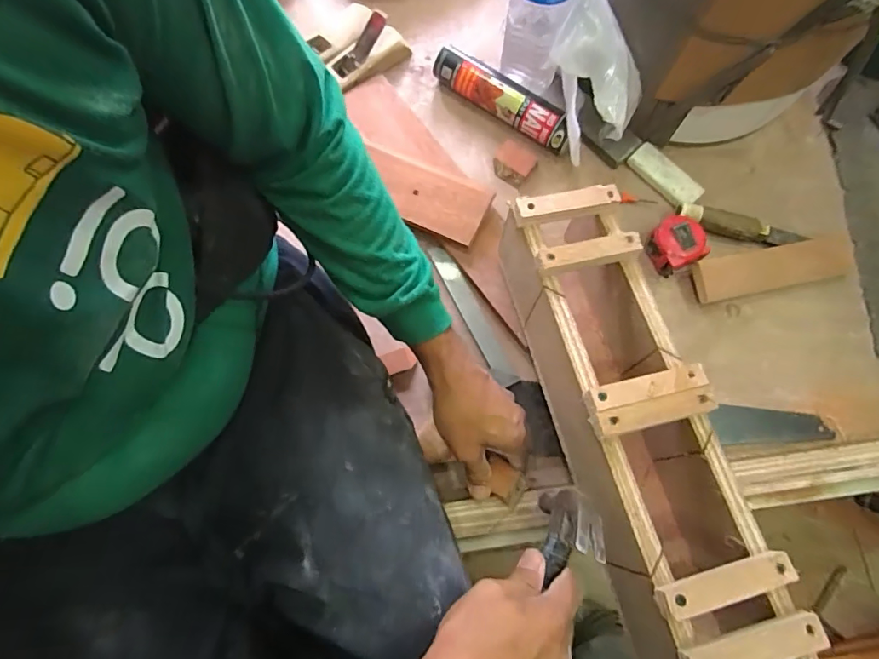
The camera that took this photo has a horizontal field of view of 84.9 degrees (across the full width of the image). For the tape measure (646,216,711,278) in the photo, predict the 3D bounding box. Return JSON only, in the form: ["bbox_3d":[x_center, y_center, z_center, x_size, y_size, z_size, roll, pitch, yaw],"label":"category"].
[{"bbox_3d":[0.300,-0.109,0.607,0.067,0.040,0.063,-24,77,-8],"label":"tape measure"}]

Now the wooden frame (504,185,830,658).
[{"bbox_3d":[0.175,0.073,0.478,0.107,0.183,0.411,-14,75,-5],"label":"wooden frame"}]

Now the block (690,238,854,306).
[{"bbox_3d":[0.418,-0.077,0.599,0.200,0.012,0.053,-11,94,-5],"label":"block"}]

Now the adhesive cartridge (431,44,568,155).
[{"bbox_3d":[0.088,-0.313,0.658,0.208,0.050,0.044,34,77,8],"label":"adhesive cartridge"}]

